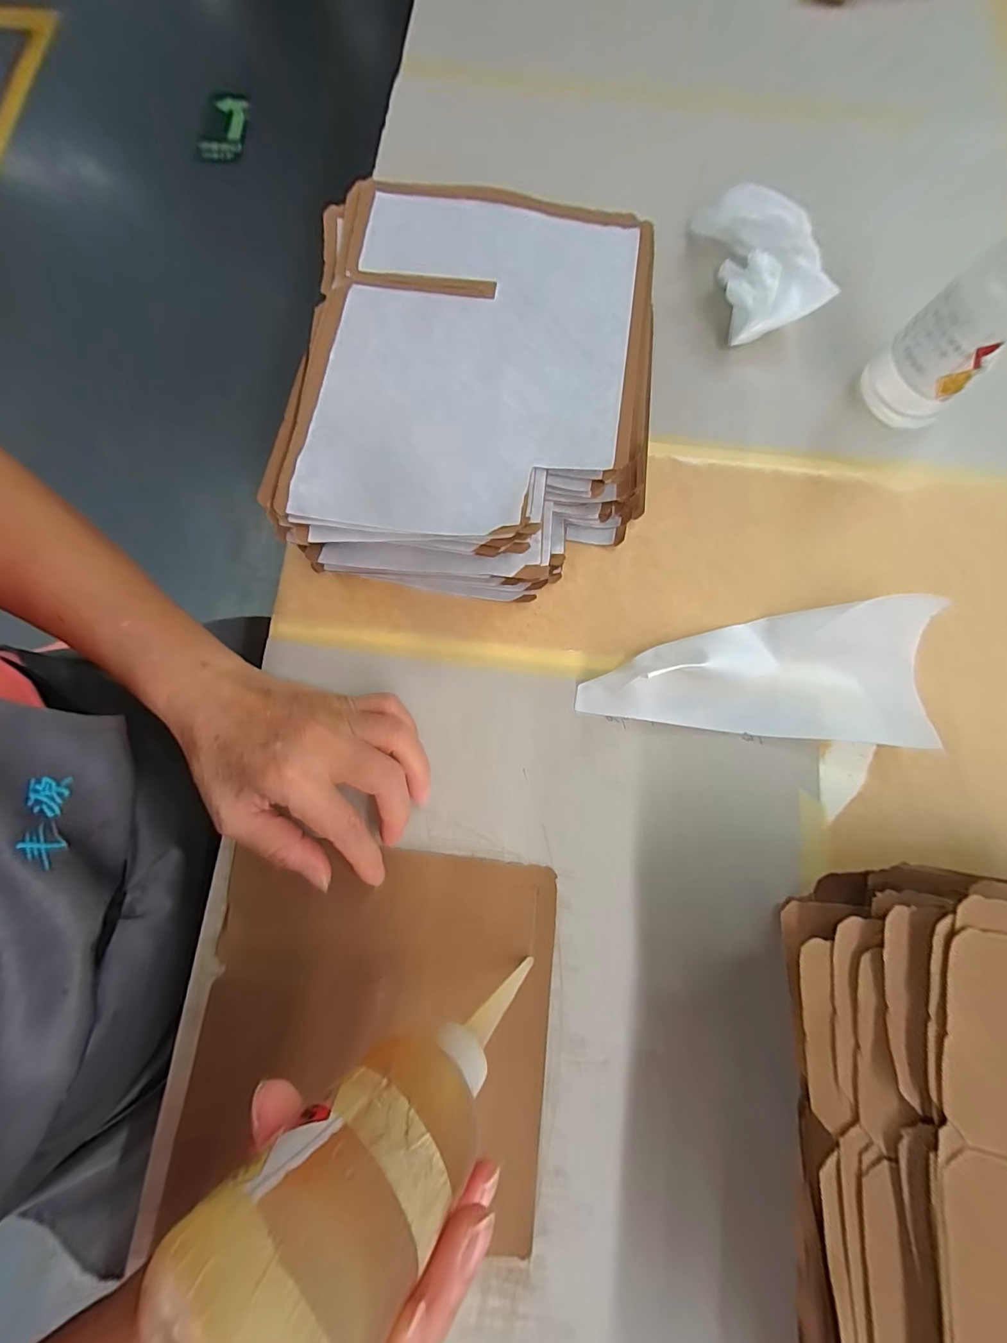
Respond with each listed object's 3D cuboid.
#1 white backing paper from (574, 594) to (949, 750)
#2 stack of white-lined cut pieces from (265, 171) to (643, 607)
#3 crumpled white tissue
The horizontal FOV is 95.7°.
[{"bbox_3d":[0.163,-0.006,0.289,0.221,0.034,0.091,5,79,1],"label":"white backing paper"},{"bbox_3d":[-0.017,-0.183,0.306,0.228,0.066,0.261,6,79,1],"label":"stack of white-lined cut pieces"},{"bbox_3d":[0.191,-0.319,0.347,0.063,0.048,0.123,-15,79,-3],"label":"crumpled white tissue"}]

